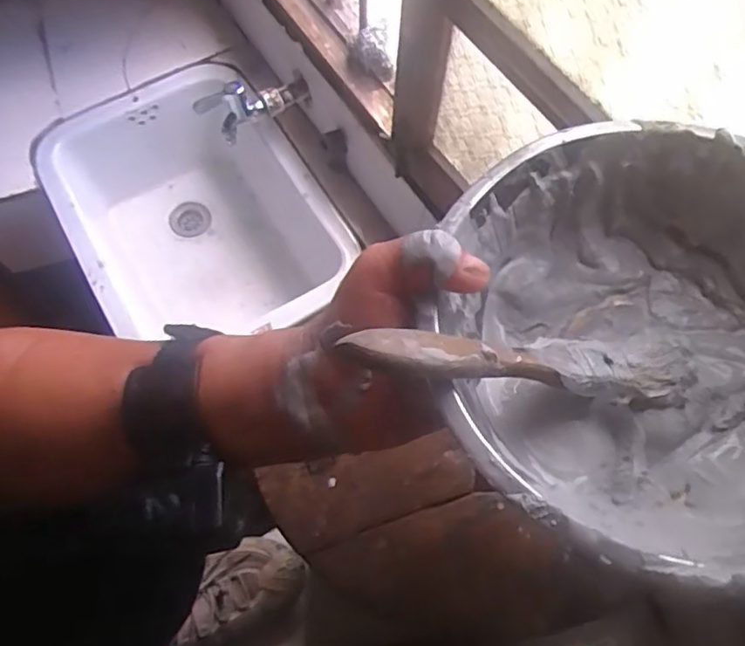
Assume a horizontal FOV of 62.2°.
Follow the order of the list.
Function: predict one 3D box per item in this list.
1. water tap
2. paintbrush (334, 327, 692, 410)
[{"bbox_3d":[-0.174,-0.311,0.905,0.169,0.101,0.048,-27,63,-33],"label":"water tap"},{"bbox_3d":[0.066,0.016,0.256,0.162,0.011,0.025,8,58,-24],"label":"paintbrush"}]

